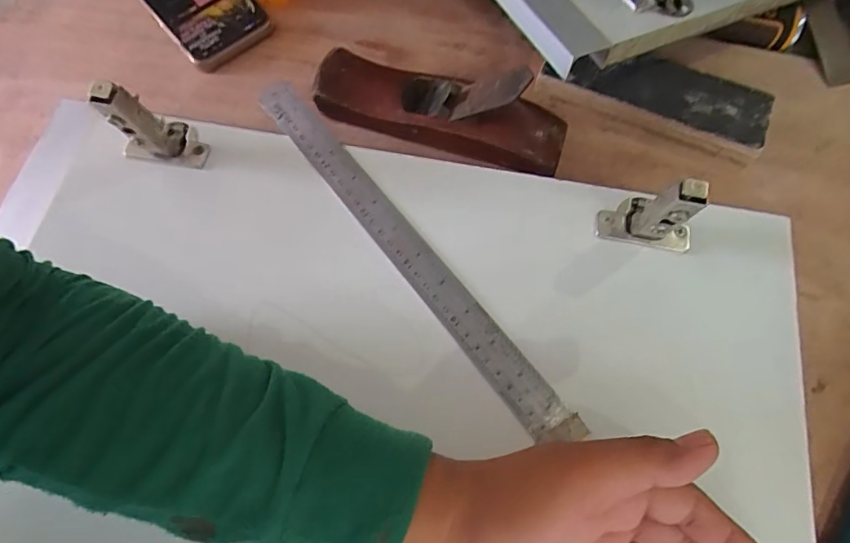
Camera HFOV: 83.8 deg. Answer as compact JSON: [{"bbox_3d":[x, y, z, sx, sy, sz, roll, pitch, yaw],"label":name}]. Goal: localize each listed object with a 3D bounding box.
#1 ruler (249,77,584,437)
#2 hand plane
[{"bbox_3d":[-0.017,-0.022,0.323,0.028,0.008,0.318,-36,72,-10],"label":"ruler"},{"bbox_3d":[0.010,-0.127,0.350,0.193,0.066,0.056,22,71,8],"label":"hand plane"}]

